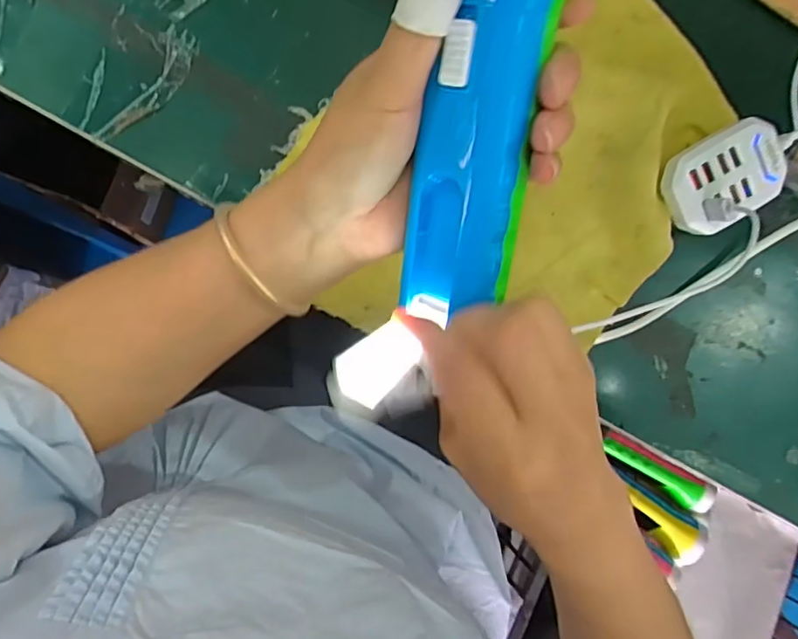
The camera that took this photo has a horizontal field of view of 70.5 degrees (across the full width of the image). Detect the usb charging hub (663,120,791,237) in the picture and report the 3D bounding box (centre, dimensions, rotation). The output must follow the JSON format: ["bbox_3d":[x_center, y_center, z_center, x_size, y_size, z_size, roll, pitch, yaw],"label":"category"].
[{"bbox_3d":[0.200,-0.087,0.351,0.078,0.027,0.053,-28,92,-8],"label":"usb charging hub"}]

